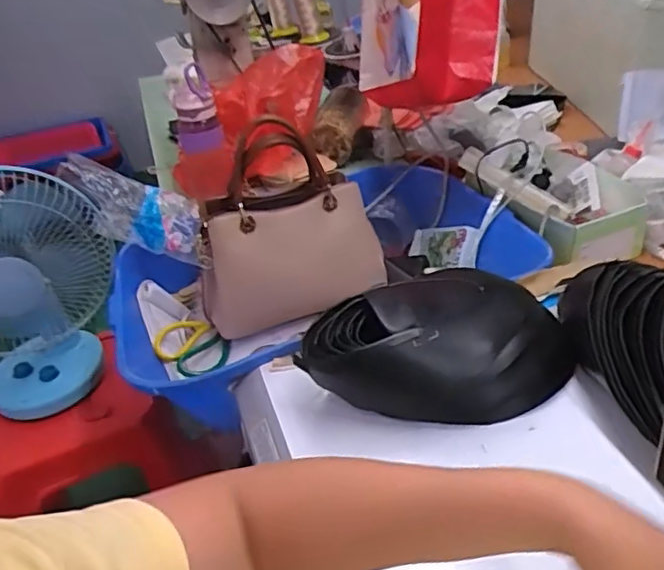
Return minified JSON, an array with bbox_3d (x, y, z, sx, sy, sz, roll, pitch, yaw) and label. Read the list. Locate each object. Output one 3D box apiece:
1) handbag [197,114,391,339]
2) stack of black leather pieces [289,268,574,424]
[{"bbox_3d":[-0.076,-0.082,0.922,0.269,0.289,0.102,-18,37,-14],"label":"handbag"},{"bbox_3d":[0.114,0.067,0.665,0.272,0.093,0.152,-16,37,-12],"label":"stack of black leather pieces"}]

